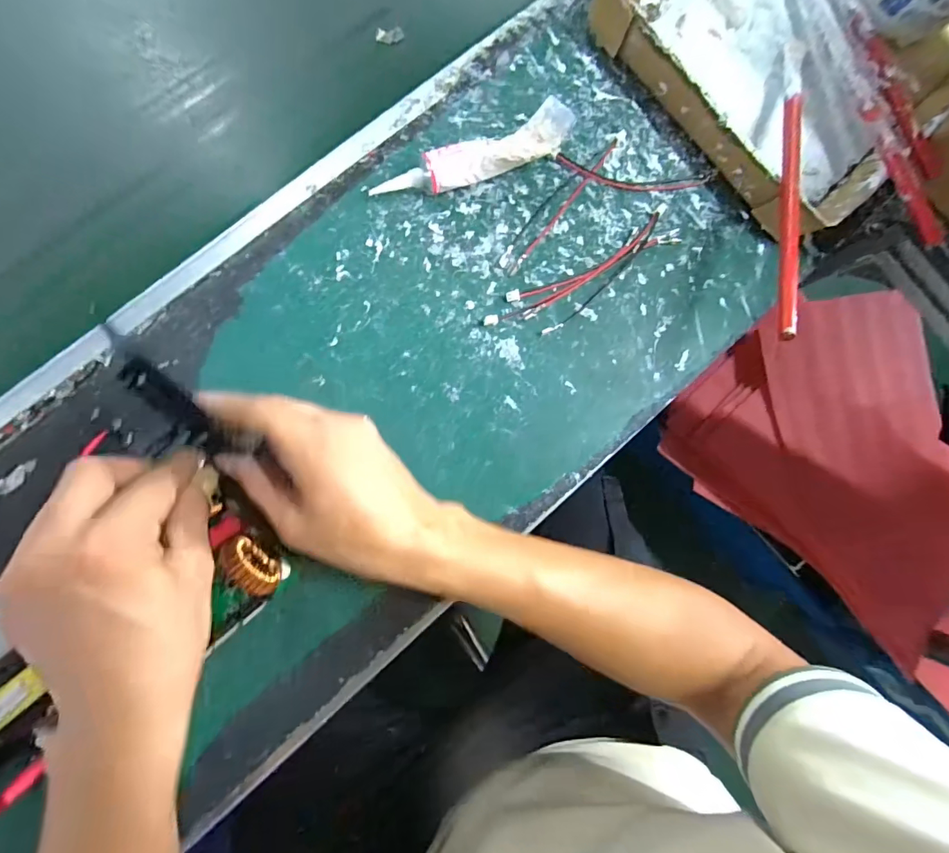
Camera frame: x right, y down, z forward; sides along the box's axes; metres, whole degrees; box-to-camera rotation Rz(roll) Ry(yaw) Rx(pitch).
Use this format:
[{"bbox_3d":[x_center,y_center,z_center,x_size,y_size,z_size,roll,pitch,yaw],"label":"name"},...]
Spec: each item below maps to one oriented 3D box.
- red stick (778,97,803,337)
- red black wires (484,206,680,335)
[{"bbox_3d":[0.208,-0.144,0.311,0.008,0.013,0.205,17,70,-5],"label":"red stick"},{"bbox_3d":[0.081,-0.107,0.339,0.158,0.006,0.037,-34,91,-7],"label":"red black wires"}]

